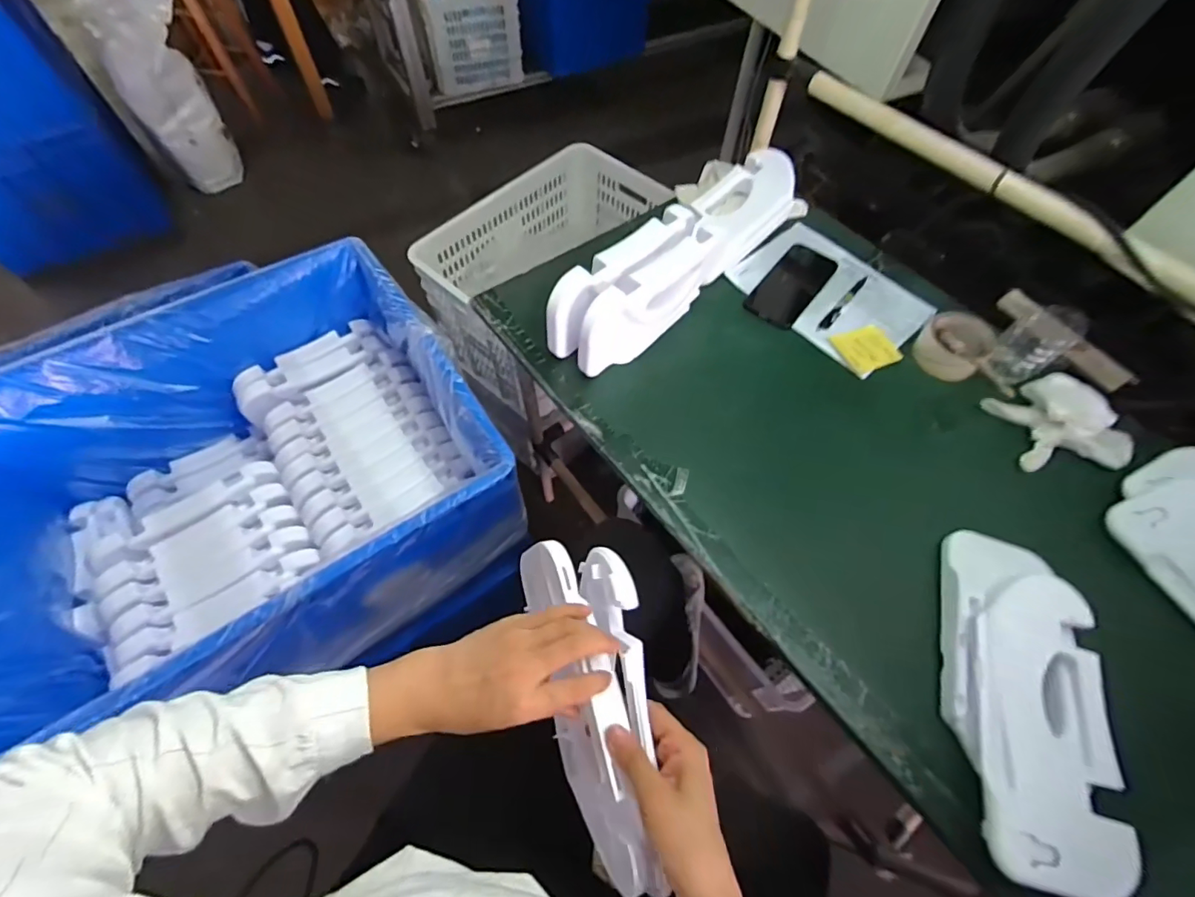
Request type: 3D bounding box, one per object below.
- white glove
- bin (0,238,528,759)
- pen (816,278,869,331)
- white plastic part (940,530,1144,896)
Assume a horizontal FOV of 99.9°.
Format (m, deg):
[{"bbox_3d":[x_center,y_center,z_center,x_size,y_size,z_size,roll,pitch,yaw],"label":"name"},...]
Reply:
[{"bbox_3d":[0.625,-0.034,0.676,0.162,0.077,0.123,-3,62,-4],"label":"white glove"},{"bbox_3d":[-0.534,0.066,0.751,0.682,0.276,0.554,-32,67,-18],"label":"bin"},{"bbox_3d":[0.374,-0.220,0.770,0.015,0.011,0.143,37,66,16],"label":"pen"},{"bbox_3d":[0.411,0.225,0.476,0.123,0.074,0.314,18,62,7],"label":"white plastic part"}]

